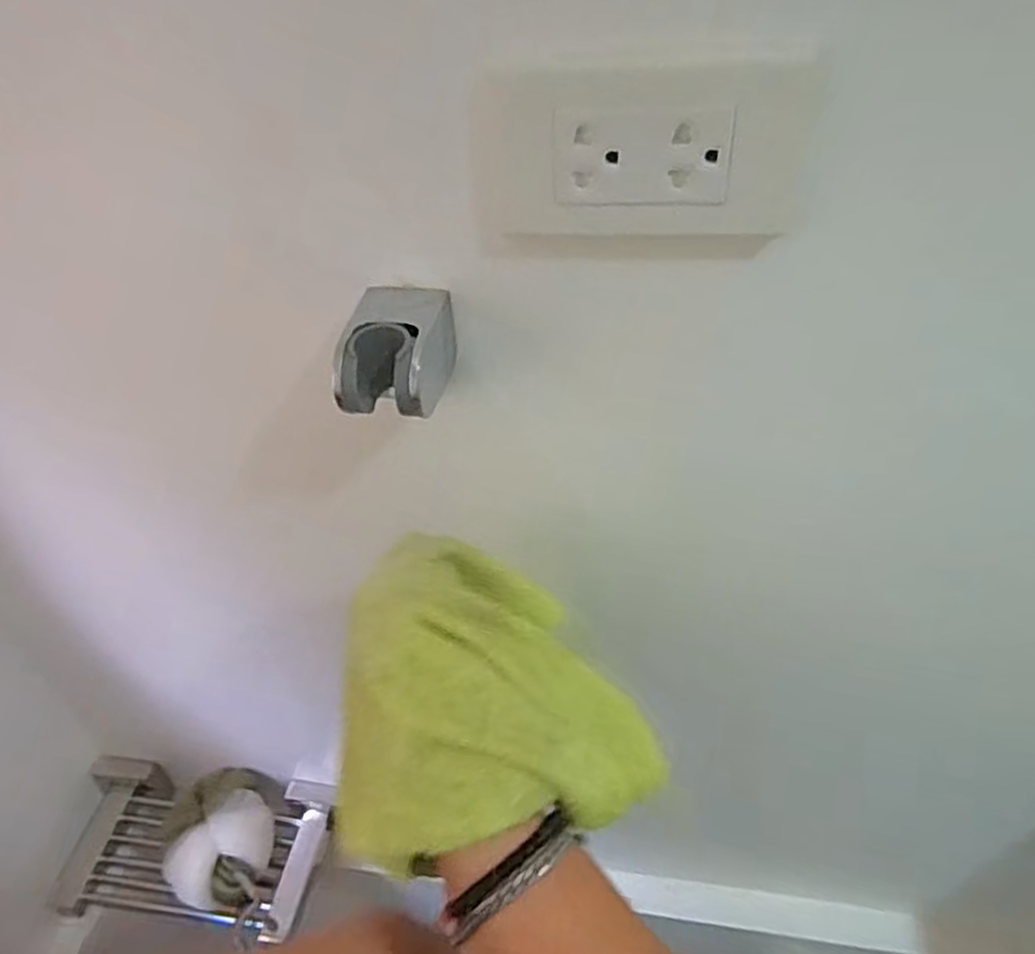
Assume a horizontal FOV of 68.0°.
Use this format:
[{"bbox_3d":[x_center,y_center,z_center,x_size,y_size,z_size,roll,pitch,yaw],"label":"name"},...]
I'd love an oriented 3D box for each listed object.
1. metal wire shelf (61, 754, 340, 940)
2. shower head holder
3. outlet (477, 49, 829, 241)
[{"bbox_3d":[-0.300,0.350,0.727,0.238,0.054,0.132,4,42,5],"label":"metal wire shelf"},{"bbox_3d":[-0.055,-0.058,0.358,0.044,0.040,0.067,4,42,6],"label":"shower head holder"},{"bbox_3d":[0.049,-0.129,0.305,0.128,0.068,0.006,4,42,6],"label":"outlet"}]

